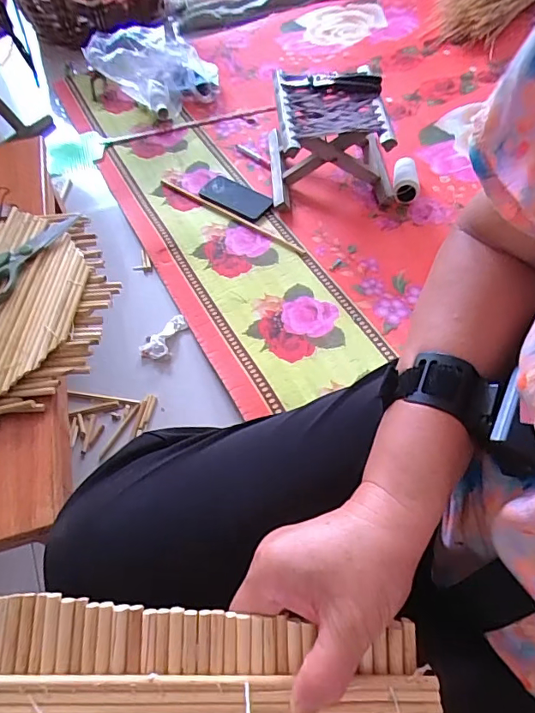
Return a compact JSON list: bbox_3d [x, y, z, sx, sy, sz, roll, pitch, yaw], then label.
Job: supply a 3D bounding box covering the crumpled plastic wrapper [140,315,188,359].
[{"bbox_3d":[-0.187,-0.035,0.861,0.055,0.020,0.101,19,60,15],"label":"crumpled plastic wrapper"}]

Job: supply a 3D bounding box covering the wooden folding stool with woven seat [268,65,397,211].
[{"bbox_3d":[0.129,-0.454,1.006,0.246,0.190,0.243,-5,56,0],"label":"wooden folding stool with woven seat"}]

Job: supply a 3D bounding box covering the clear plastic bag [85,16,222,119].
[{"bbox_3d":[-0.277,-0.677,1.153,0.285,0.191,0.109,1,57,4],"label":"clear plastic bag"}]

